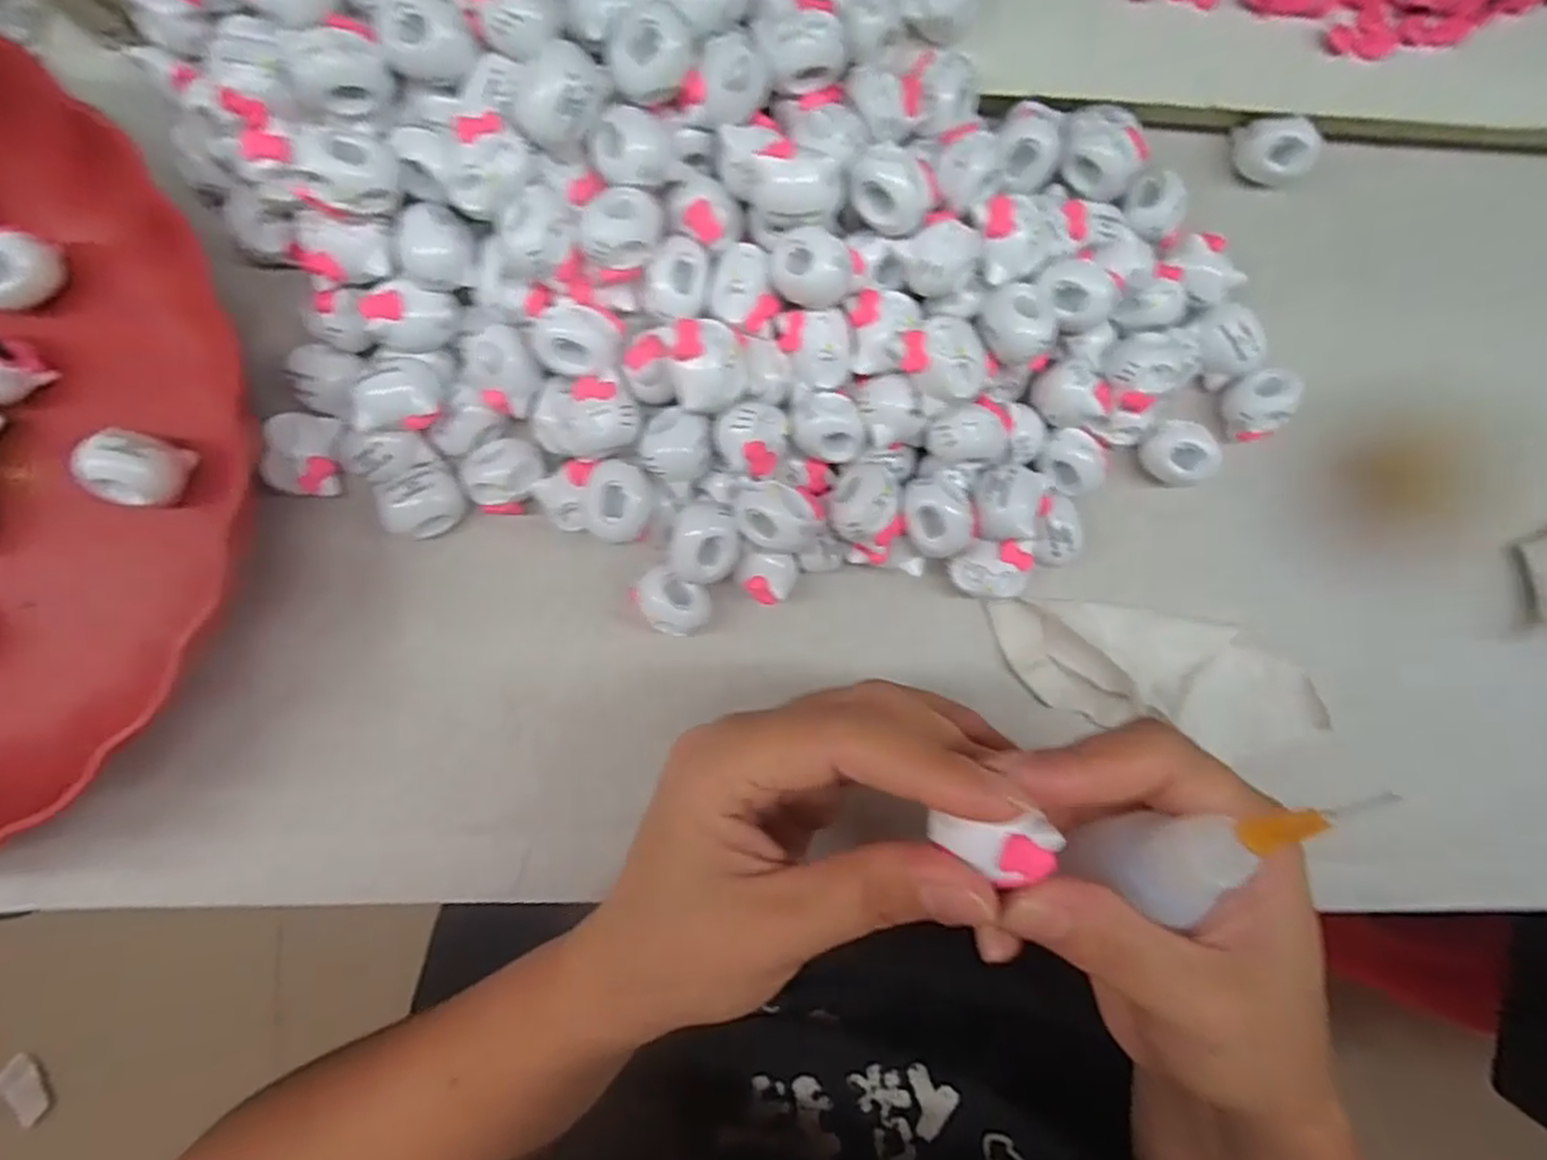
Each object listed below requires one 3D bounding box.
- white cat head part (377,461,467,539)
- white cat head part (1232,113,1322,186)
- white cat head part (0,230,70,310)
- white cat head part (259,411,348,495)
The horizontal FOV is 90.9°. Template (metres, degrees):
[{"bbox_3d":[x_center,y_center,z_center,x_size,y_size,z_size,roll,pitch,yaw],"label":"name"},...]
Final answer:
[{"bbox_3d":[-0.114,-0.025,0.245,0.025,0.012,0.021,-21,116,-28],"label":"white cat head part"},{"bbox_3d":[0.173,-0.148,0.263,0.025,0.018,0.016,30,86,1],"label":"white cat head part"},{"bbox_3d":[-0.233,-0.095,0.231,0.026,0.019,0.020,-28,87,-3],"label":"white cat head part"},{"bbox_3d":[-0.147,-0.040,0.241,0.020,0.017,0.025,7,86,-1],"label":"white cat head part"}]

